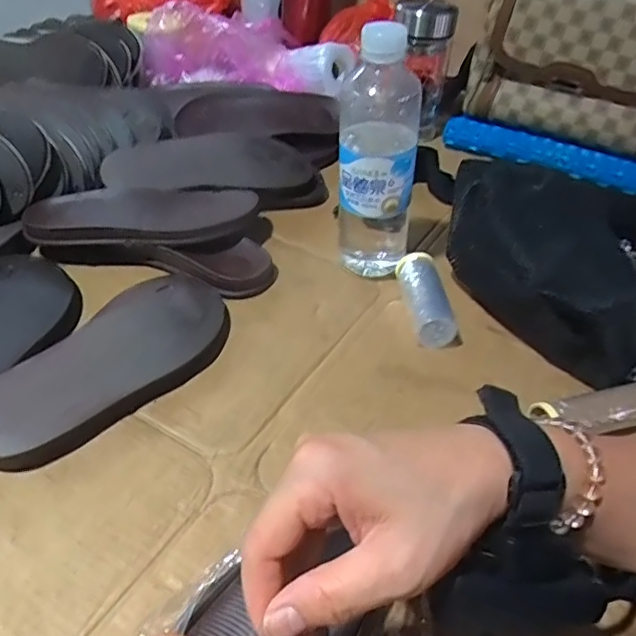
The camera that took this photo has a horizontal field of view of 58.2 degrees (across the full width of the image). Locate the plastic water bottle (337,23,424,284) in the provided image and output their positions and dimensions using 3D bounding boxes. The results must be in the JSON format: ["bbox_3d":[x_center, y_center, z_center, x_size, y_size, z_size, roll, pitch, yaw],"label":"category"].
[{"bbox_3d":[0.051,-0.129,0.480,0.076,0.207,0.067,10,42,4],"label":"plastic water bottle"}]

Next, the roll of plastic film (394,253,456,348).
[{"bbox_3d":[0.096,-0.017,0.493,0.041,0.037,0.088,0,42,-8],"label":"roll of plastic film"}]

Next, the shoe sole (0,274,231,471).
[{"bbox_3d":[-0.149,0.031,0.412,0.086,0.022,0.201,34,48,27],"label":"shoe sole"}]

